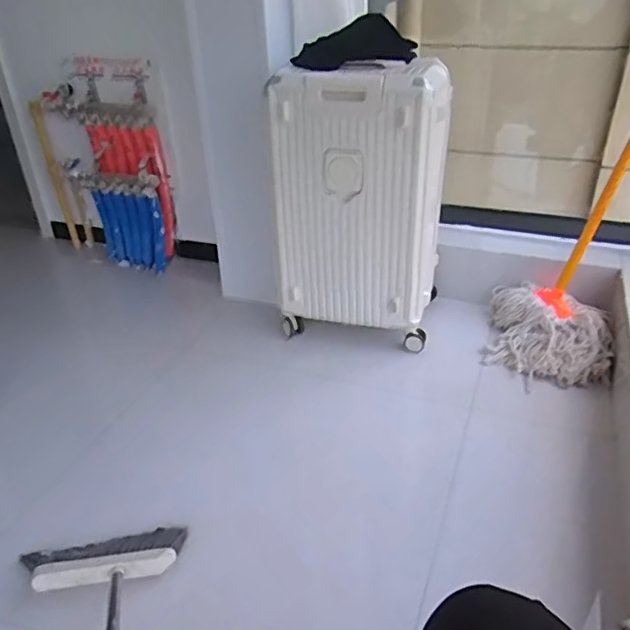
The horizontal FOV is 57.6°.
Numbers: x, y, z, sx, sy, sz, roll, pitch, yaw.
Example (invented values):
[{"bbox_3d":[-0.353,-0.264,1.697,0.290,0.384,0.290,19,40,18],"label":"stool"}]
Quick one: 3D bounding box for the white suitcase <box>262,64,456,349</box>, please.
[{"bbox_3d":[0.113,-0.284,1.491,0.399,0.661,0.214,14,36,23],"label":"white suitcase"}]

